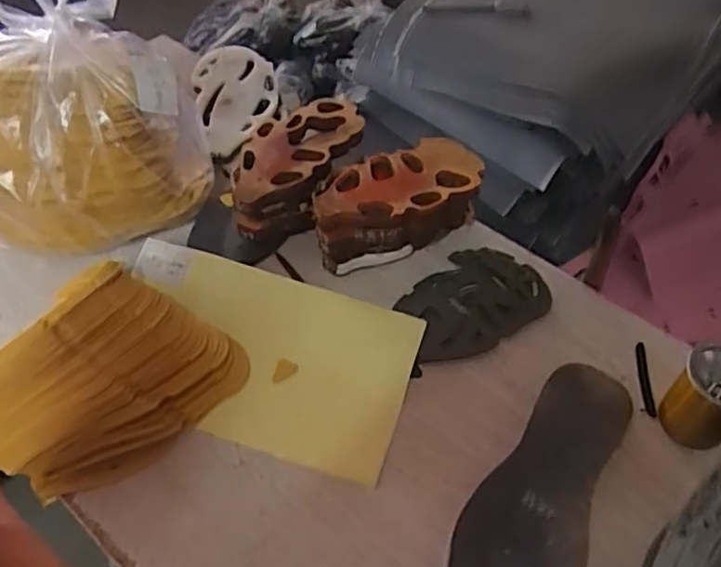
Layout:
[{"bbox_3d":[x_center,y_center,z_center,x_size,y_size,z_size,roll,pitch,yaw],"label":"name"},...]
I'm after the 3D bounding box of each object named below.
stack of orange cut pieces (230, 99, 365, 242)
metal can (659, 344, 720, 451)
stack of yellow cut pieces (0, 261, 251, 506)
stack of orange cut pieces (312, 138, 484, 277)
[{"bbox_3d":[-0.087,-0.147,0.847,0.121,0.081,0.223,32,56,23],"label":"stack of orange cut pieces"},{"bbox_3d":[0.349,0.110,0.652,0.069,0.089,0.071,1,50,-1],"label":"metal can"},{"bbox_3d":[-0.263,0.100,0.670,0.197,0.075,0.229,27,55,19],"label":"stack of yellow cut pieces"},{"bbox_3d":[0.040,-0.098,0.817,0.208,0.097,0.115,-16,53,-15],"label":"stack of orange cut pieces"}]

